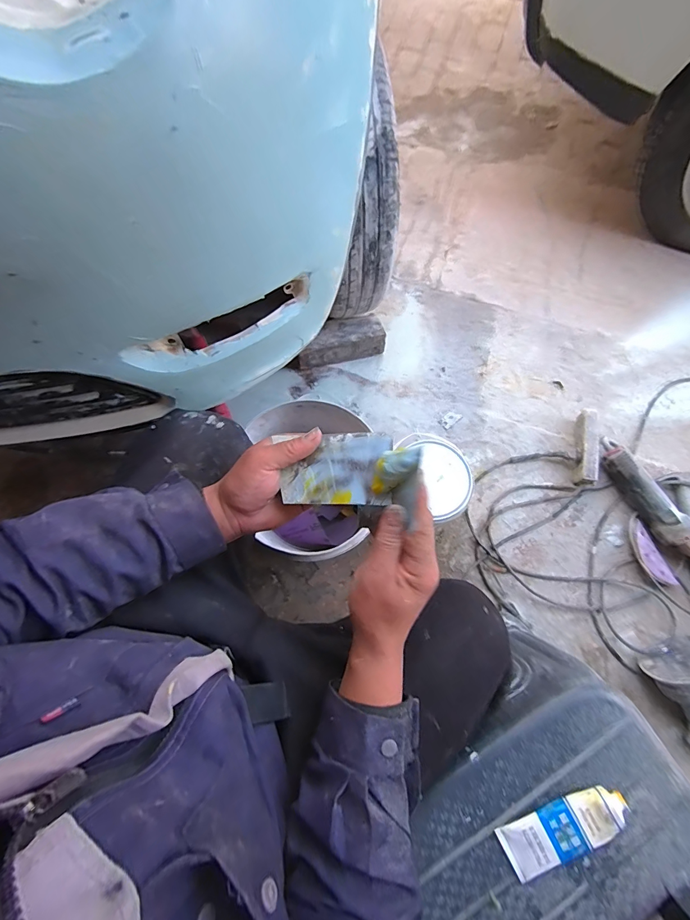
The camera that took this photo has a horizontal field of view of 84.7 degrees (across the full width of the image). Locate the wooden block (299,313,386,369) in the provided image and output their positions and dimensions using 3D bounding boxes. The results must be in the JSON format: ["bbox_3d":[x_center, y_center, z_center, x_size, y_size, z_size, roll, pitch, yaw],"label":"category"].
[{"bbox_3d":[-0.013,-0.285,0.939,0.214,0.081,0.074,-21,74,-7],"label":"wooden block"}]

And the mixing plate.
[{"bbox_3d":[-0.010,0.010,0.396,0.114,0.004,0.073,0,80,14],"label":"mixing plate"}]

